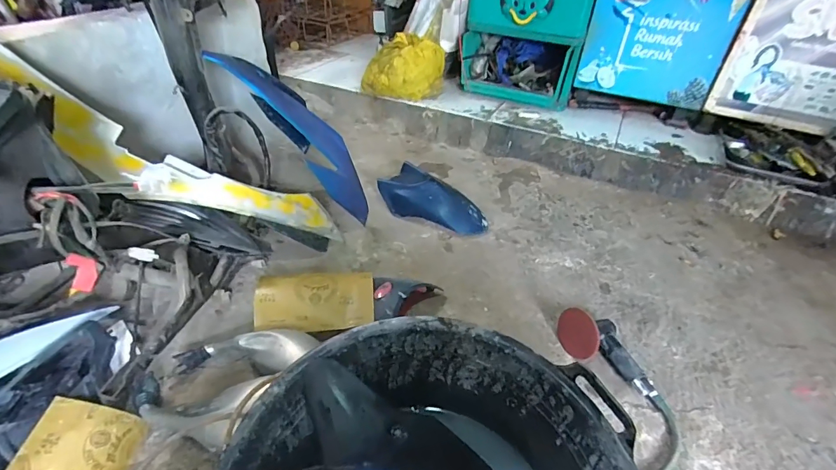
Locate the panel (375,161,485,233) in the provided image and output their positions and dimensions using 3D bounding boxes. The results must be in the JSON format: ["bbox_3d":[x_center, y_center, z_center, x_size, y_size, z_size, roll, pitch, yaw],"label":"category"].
[{"bbox_3d":[0.037,-0.090,1.136,0.308,0.076,0.135,27,46,27],"label":"panel"}]

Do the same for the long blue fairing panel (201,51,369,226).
[{"bbox_3d":[-0.254,-0.225,0.963,0.065,0.489,0.118,-21,30,33],"label":"long blue fairing panel"}]

